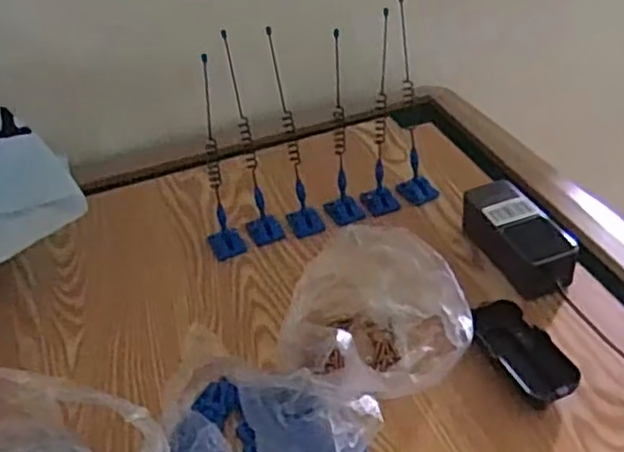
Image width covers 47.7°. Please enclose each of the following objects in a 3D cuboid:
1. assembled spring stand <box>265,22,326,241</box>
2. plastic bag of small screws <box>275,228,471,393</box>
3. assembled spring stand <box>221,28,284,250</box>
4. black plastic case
[{"bbox_3d":[-0.020,-0.092,0.734,0.033,0.218,0.039,-19,38,-17],"label":"assembled spring stand"},{"bbox_3d":[0.044,0.074,0.626,0.154,0.086,0.161,-18,38,-16],"label":"plastic bag of small screws"},{"bbox_3d":[-0.063,-0.084,0.731,0.036,0.223,0.048,-13,37,-9],"label":"assembled spring stand"},{"bbox_3d":[0.181,0.109,0.603,0.044,0.031,0.102,-18,38,-16],"label":"black plastic case"}]

